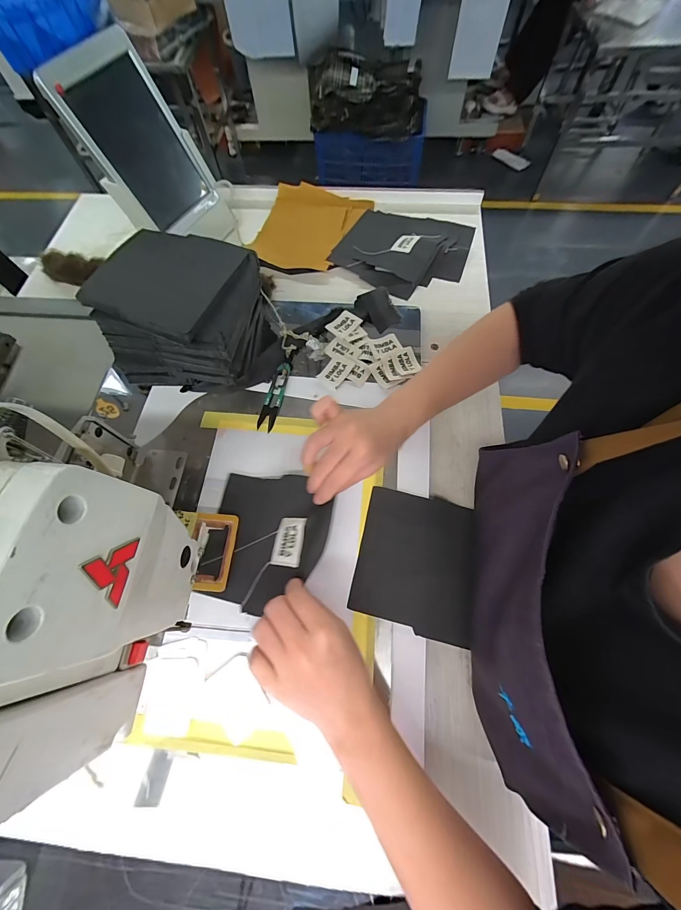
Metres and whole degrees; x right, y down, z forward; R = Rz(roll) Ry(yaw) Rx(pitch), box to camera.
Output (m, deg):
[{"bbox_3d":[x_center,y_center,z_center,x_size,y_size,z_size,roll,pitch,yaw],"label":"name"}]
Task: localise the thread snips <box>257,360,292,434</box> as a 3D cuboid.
[{"bbox_3d":[-0.090,-0.081,0.454,0.023,0.010,0.100,12,69,7],"label":"thread snips"}]

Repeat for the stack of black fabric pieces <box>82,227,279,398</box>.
[{"bbox_3d":[-0.200,-0.185,0.447,0.200,0.118,0.161,4,68,4],"label":"stack of black fabric pieces"}]

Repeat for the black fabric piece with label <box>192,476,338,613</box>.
[{"bbox_3d":[-0.083,0.088,0.363,0.148,0.016,0.141,2,64,27],"label":"black fabric piece with label"}]

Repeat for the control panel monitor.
[{"bbox_3d":[-0.283,-0.437,0.477,0.026,0.200,0.145,28,75,32],"label":"control panel monitor"}]

